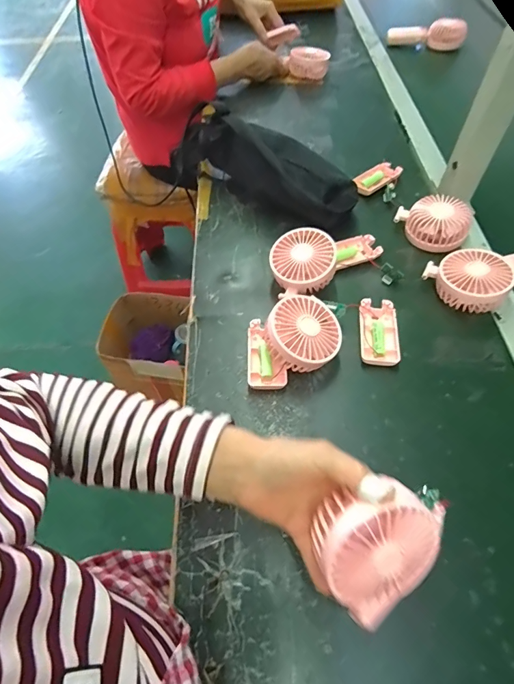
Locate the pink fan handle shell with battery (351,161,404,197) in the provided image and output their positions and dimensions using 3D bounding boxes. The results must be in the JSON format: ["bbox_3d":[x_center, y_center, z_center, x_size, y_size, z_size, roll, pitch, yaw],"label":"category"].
[{"bbox_3d":[0.204,-0.280,0.669,0.099,0.017,0.050,-34,62,-19],"label":"pink fan handle shell with battery"}]

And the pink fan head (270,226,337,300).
[{"bbox_3d":[0.064,-0.108,0.534,0.081,0.047,0.085,23,74,17],"label":"pink fan head"}]

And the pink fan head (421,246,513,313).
[{"bbox_3d":[0.285,-0.083,0.517,0.089,0.044,0.094,-26,54,1],"label":"pink fan head"}]

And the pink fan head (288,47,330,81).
[{"bbox_3d":[0.120,-0.634,0.880,0.077,0.050,0.077,0,57,1],"label":"pink fan head"}]

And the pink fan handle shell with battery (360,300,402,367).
[{"bbox_3d":[0.155,-0.011,0.496,0.051,0.019,0.095,4,57,4],"label":"pink fan handle shell with battery"}]

